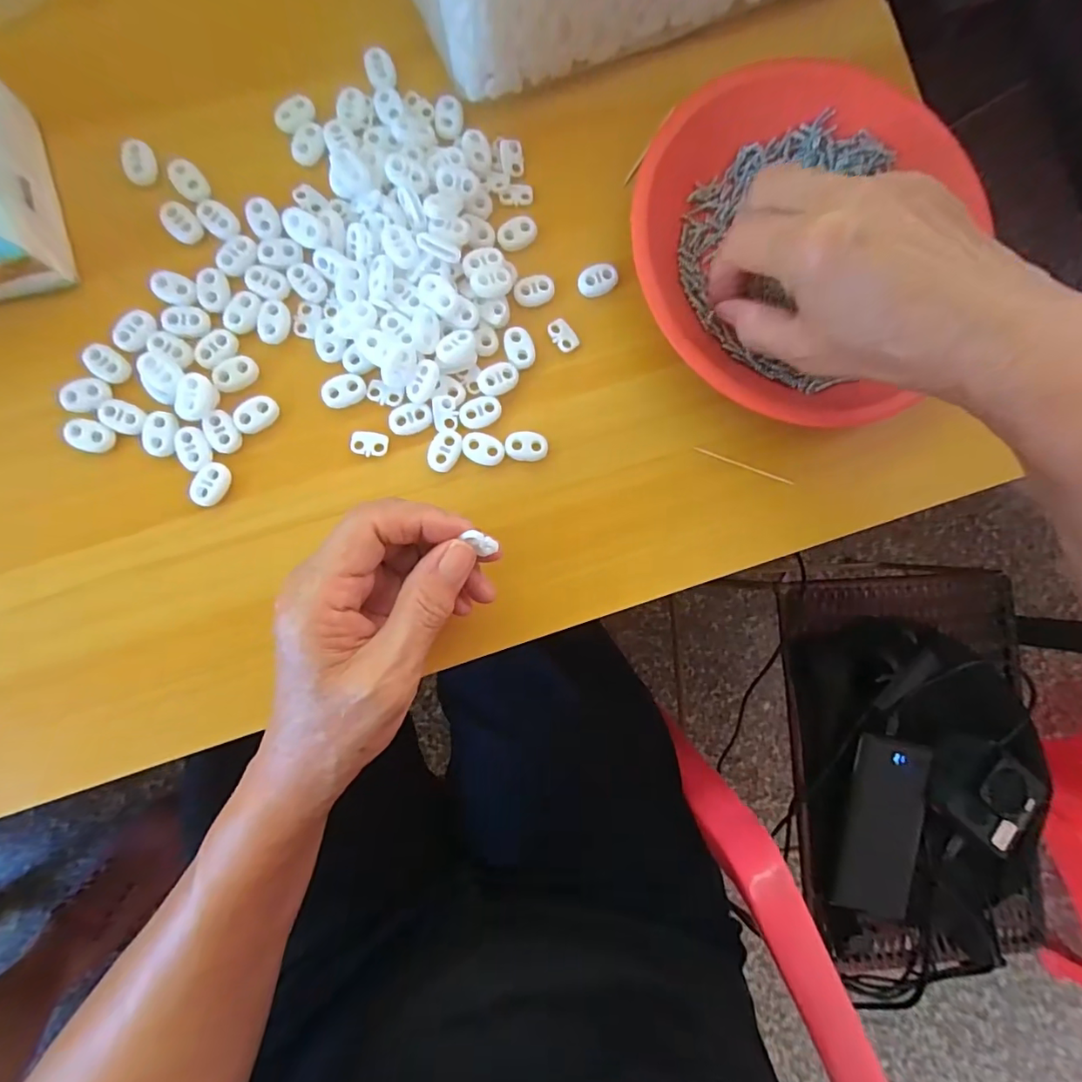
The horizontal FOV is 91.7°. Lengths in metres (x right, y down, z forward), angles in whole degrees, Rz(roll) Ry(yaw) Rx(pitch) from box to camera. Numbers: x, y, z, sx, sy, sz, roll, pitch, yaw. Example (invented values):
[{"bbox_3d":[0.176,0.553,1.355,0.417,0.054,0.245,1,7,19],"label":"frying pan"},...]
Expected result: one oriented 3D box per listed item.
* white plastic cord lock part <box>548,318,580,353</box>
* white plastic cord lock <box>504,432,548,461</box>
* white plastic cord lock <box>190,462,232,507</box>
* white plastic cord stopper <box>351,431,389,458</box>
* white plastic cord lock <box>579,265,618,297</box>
[{"bbox_3d":[0.012,-0.112,0.285,0.012,0.004,0.018,-37,91,-7],"label":"white plastic cord lock part"},{"bbox_3d":[-0.007,-0.050,0.278,0.022,0.004,0.015,1,86,-6],"label":"white plastic cord lock"},{"bbox_3d":[-0.166,-0.028,0.264,0.015,0.006,0.023,33,84,-3],"label":"white plastic cord lock"},{"bbox_3d":[-0.089,-0.051,0.272,0.019,0.004,0.013,2,86,-6],"label":"white plastic cord stopper"},{"bbox_3d":[0.031,-0.143,0.288,0.022,0.004,0.015,-20,89,-6],"label":"white plastic cord lock"}]

